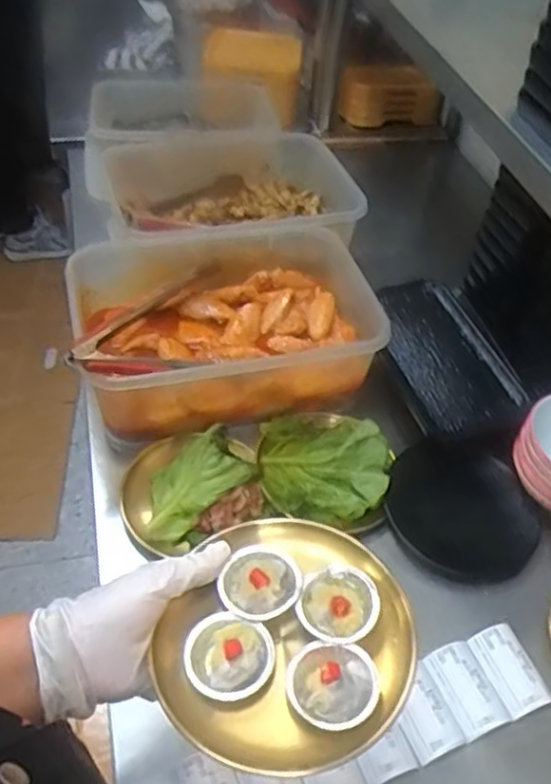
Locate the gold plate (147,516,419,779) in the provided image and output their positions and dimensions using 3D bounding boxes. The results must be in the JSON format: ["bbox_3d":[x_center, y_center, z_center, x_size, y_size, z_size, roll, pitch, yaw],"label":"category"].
[{"bbox_3d":[0.011,0.154,0.441,0.147,0.036,0.156,3,46,-3],"label":"gold plate"}]

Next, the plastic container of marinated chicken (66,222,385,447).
[{"bbox_3d":[-0.061,-0.091,0.862,0.355,0.131,0.263,-10,48,-15],"label":"plastic container of marinated chicken"}]

